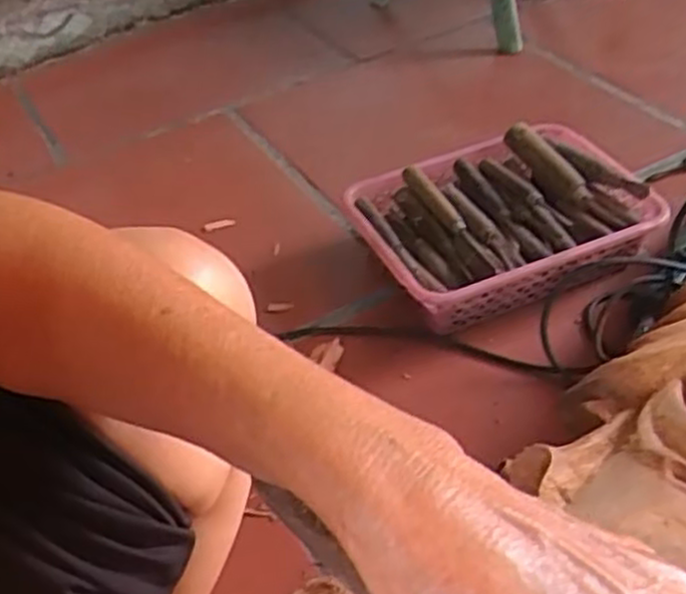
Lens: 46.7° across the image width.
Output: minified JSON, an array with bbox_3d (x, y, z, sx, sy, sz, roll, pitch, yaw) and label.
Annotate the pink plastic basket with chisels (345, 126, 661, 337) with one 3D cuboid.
[{"bbox_3d":[0.184,-0.090,0.924,0.317,0.084,0.236,-20,47,-14],"label":"pink plastic basket with chisels"}]

